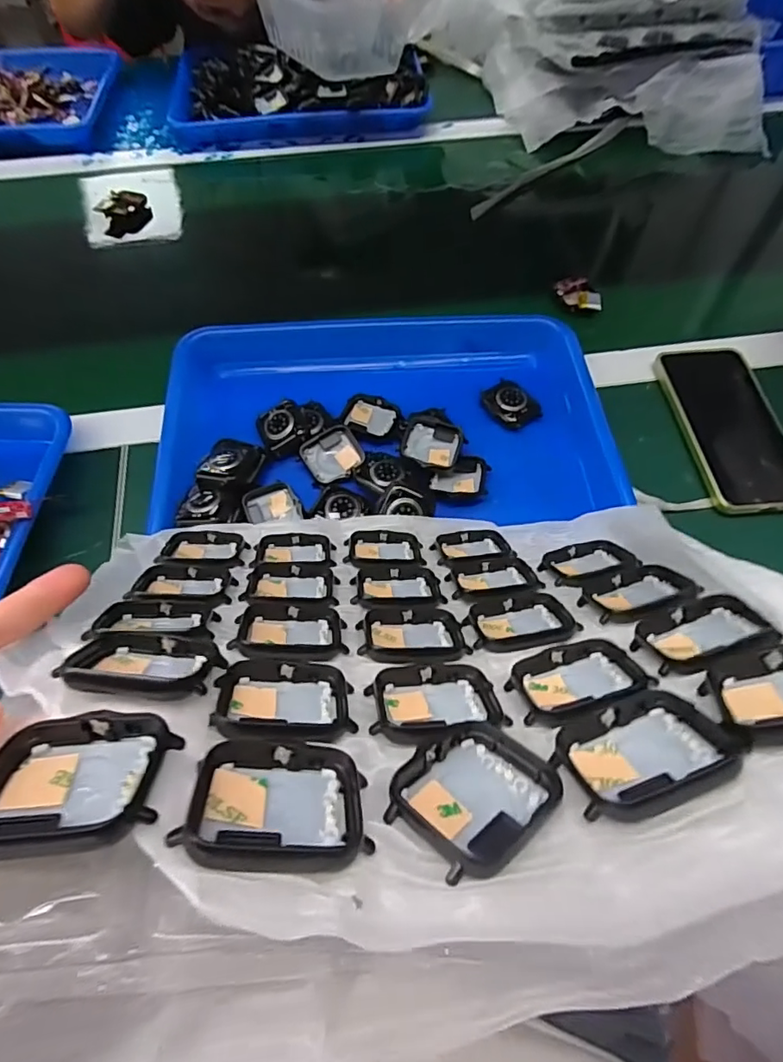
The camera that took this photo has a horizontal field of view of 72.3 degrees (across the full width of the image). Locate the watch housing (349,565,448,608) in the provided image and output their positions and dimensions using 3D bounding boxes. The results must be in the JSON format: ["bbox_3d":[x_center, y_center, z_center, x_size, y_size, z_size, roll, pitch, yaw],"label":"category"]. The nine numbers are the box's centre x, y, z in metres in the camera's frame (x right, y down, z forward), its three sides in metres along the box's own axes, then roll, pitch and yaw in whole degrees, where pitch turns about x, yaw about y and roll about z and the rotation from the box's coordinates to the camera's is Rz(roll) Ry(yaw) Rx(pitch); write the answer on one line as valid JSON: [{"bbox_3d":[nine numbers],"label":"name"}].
[{"bbox_3d":[0.003,0.031,0.284,0.046,0.011,0.040,-3,27,0],"label":"watch housing"}]

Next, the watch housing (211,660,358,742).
[{"bbox_3d":[-0.036,0.058,0.183,0.045,0.008,0.038,6,19,-16],"label":"watch housing"}]

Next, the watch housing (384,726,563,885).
[{"bbox_3d":[0.023,0.074,0.152,0.038,0.006,0.046,25,33,36],"label":"watch housing"}]

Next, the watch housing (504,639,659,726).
[{"bbox_3d":[0.068,0.055,0.201,0.047,0.010,0.032,-17,31,-3],"label":"watch housing"}]

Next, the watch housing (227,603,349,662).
[{"bbox_3d":[-0.043,0.045,0.231,0.045,0.009,0.039,3,21,-13],"label":"watch housing"}]

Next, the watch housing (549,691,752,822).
[{"bbox_3d":[0.074,0.065,0.158,0.045,0.007,0.038,-26,25,-9],"label":"watch housing"}]

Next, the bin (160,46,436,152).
[{"bbox_3d":[-0.119,-0.573,0.689,0.319,0.049,0.191,-5,60,-3],"label":"bin"}]

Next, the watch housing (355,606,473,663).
[{"bbox_3d":[0.008,0.047,0.240,0.045,0.009,0.040,1,22,-8],"label":"watch housing"}]

